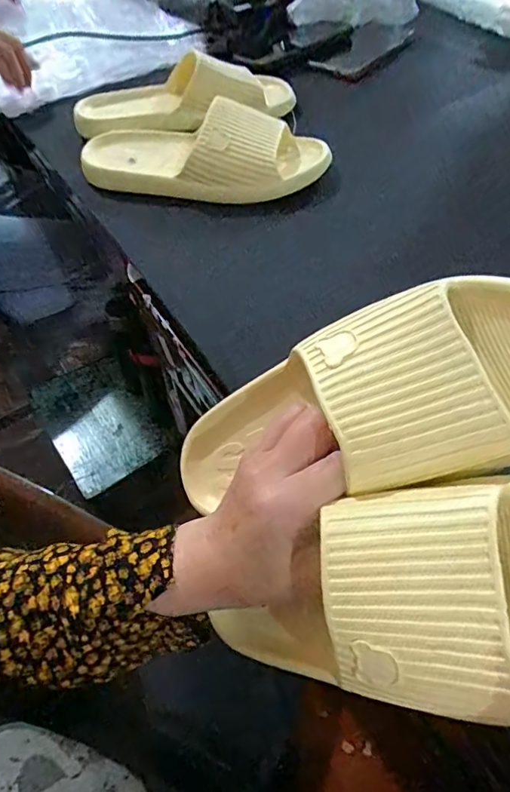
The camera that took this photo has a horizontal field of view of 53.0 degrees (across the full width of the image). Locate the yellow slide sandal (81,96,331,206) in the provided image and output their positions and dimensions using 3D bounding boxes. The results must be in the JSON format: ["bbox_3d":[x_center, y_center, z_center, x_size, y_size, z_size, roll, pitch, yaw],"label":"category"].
[{"bbox_3d":[-0.055,-0.242,0.502,0.246,0.061,0.104,7,53,9],"label":"yellow slide sandal"}]

